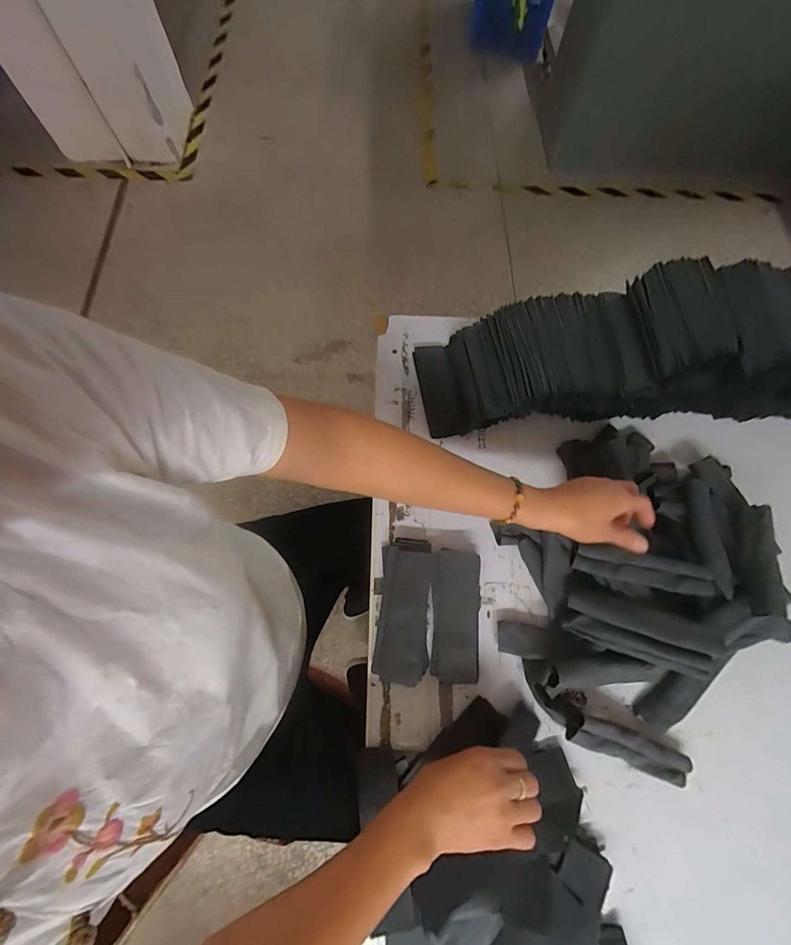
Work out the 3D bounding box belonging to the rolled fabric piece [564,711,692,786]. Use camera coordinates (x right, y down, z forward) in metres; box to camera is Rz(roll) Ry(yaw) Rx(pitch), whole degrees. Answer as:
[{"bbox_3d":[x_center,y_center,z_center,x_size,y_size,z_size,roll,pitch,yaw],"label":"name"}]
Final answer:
[{"bbox_3d":[0.261,0.308,0.432,0.152,0.017,0.034,26,69,-7],"label":"rolled fabric piece"}]

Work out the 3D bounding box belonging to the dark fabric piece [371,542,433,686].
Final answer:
[{"bbox_3d":[0.009,0.171,0.472,0.061,0.028,0.152,5,71,1],"label":"dark fabric piece"}]

